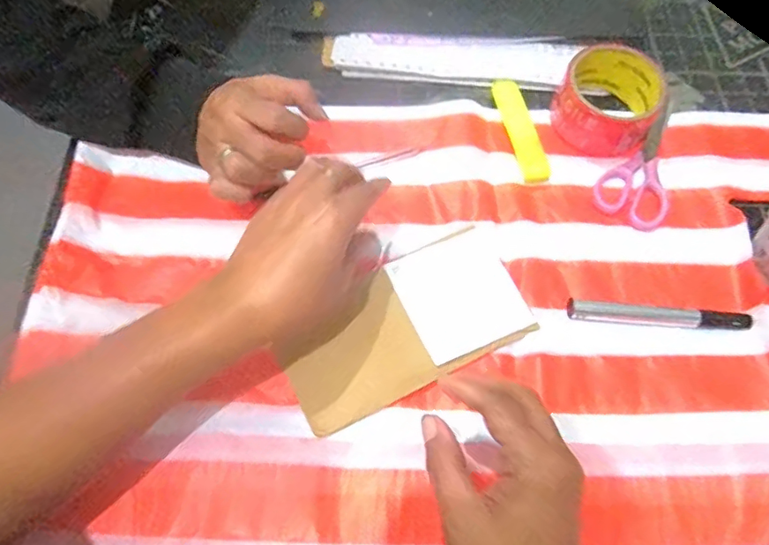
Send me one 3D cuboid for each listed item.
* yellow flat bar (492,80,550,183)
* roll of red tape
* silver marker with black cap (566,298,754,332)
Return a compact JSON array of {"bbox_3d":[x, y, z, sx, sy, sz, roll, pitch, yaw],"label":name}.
[{"bbox_3d":[0.122,-0.128,0.484,0.025,0.008,0.114,-7,66,-6],"label":"yellow flat bar"},{"bbox_3d":[0.199,-0.152,0.478,0.087,0.043,0.089,1,66,-2],"label":"roll of red tape"},{"bbox_3d":[0.210,0.034,0.411,0.137,0.011,0.017,6,66,0],"label":"silver marker with black cap"}]

